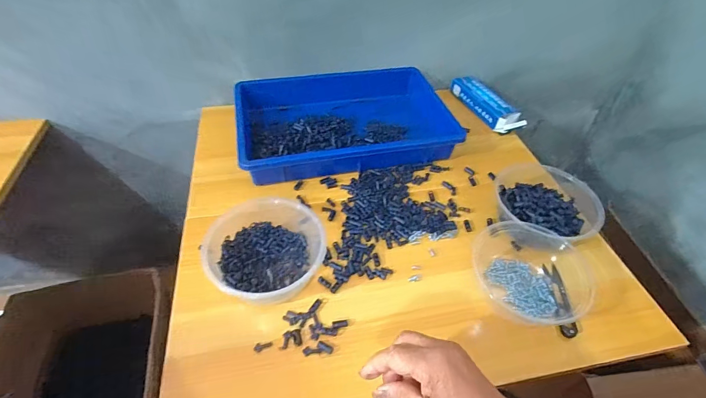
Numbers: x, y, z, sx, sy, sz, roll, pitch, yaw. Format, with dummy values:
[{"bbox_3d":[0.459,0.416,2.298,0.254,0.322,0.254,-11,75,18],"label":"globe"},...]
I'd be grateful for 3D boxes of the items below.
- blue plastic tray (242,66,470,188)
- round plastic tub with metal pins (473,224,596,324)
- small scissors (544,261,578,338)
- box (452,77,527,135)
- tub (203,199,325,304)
[{"bbox_3d":[-0.017,-0.149,0.668,0.363,0.053,0.248,-10,49,-12],"label":"blue plastic tray"},{"bbox_3d":[0.222,0.081,0.464,0.143,0.058,0.131,25,51,19],"label":"round plastic tub with metal pins"},{"bbox_3d":[0.260,0.123,0.461,0.027,0.015,0.100,5,48,2],"label":"small scissors"},{"bbox_3d":[0.268,-0.193,0.743,0.053,0.035,0.183,-14,50,-15],"label":"box"},{"bbox_3d":[-0.111,0.056,0.462,0.146,0.070,0.150,-26,54,-24],"label":"tub"}]

